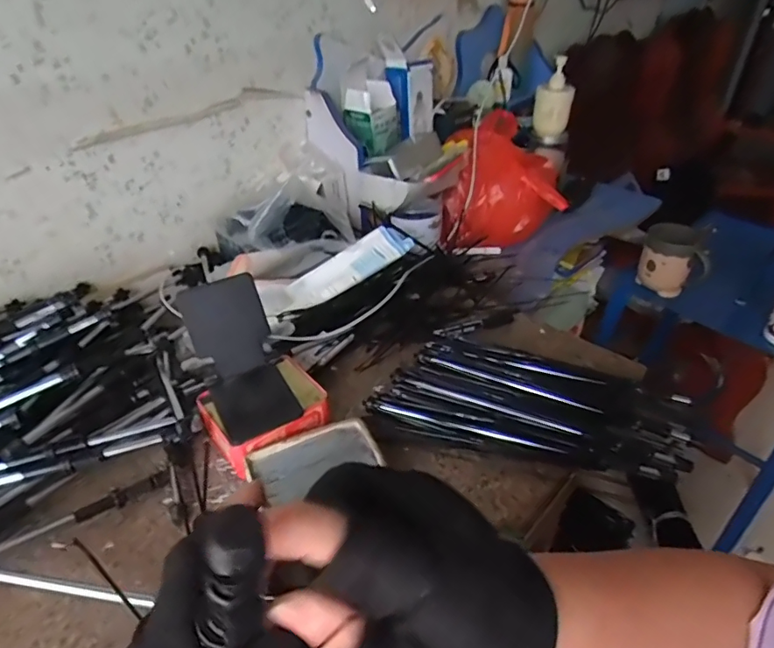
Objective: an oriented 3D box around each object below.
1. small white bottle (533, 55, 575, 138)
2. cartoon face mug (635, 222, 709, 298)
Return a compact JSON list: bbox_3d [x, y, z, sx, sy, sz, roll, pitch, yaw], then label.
[{"bbox_3d":[0.354,-0.475,1.074,0.074,0.148,0.060,7,39,10],"label":"small white bottle"},{"bbox_3d":[0.486,-0.110,0.868,0.096,0.110,0.079,10,39,14],"label":"cartoon face mug"}]

